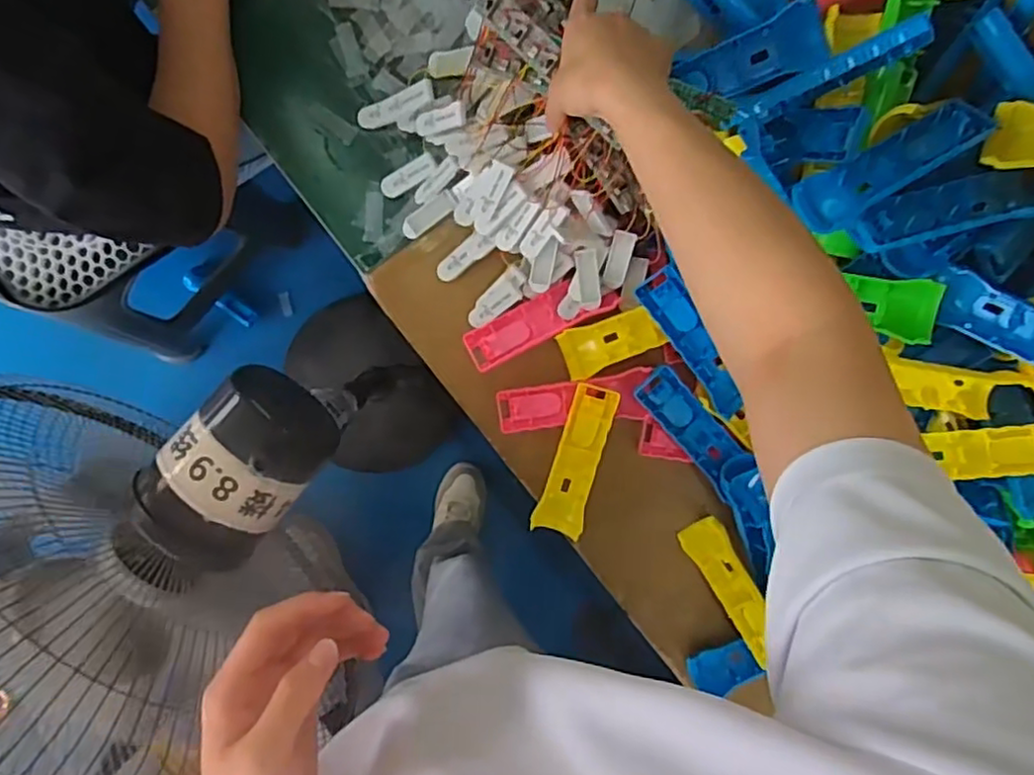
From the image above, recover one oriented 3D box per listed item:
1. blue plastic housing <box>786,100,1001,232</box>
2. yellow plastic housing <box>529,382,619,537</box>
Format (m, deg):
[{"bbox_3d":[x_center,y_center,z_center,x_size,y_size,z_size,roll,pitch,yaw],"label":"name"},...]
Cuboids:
[{"bbox_3d":[0.298,-0.178,0.532,0.164,0.015,0.046,-31,69,-1],"label":"blue plastic housing"},{"bbox_3d":[0.061,0.074,0.669,0.047,0.023,0.152,17,90,-9],"label":"yellow plastic housing"}]

